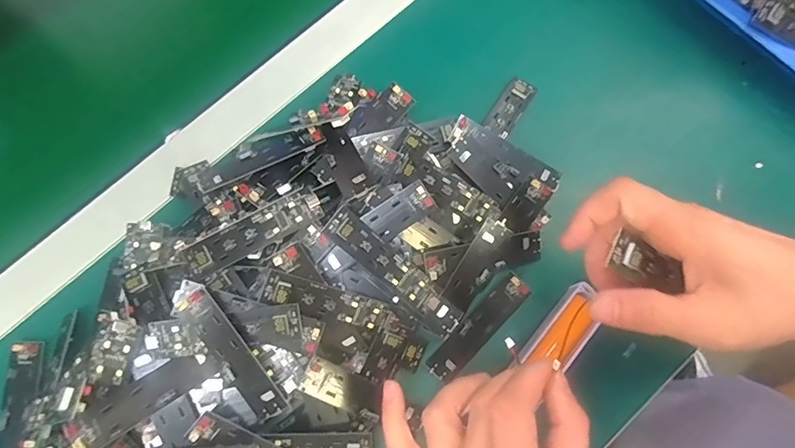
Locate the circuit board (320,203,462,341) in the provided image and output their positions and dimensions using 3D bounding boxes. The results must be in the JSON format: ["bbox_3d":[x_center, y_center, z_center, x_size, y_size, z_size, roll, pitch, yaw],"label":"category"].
[{"bbox_3d":[-0.001,0.033,0.322,0.112,0.011,0.024,43,81,-10],"label":"circuit board"}]

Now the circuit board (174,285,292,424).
[{"bbox_3d":[-0.101,0.082,0.293,0.027,0.007,0.092,-33,97,16],"label":"circuit board"}]

